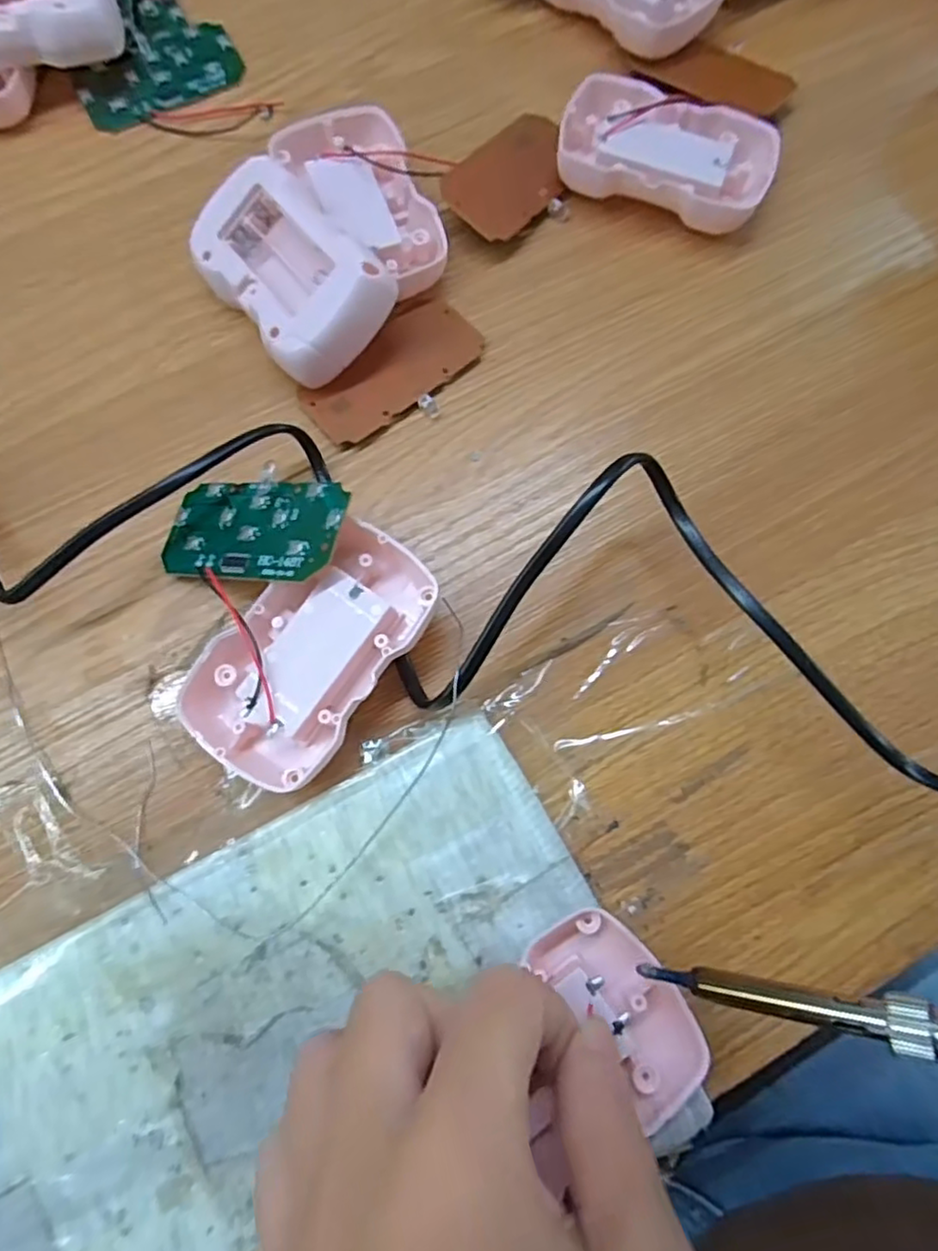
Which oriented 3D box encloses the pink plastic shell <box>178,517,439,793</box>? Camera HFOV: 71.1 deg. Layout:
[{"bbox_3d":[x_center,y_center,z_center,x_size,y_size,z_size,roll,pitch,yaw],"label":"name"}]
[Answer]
[{"bbox_3d":[-0.051,0.007,0.223,0.052,0.021,0.091,35,78,9],"label":"pink plastic shell"}]

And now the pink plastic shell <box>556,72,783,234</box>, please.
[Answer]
[{"bbox_3d":[0.083,-0.199,0.279,0.087,0.018,0.057,24,76,6],"label":"pink plastic shell"}]

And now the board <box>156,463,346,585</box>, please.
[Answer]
[{"bbox_3d":[-0.076,-0.035,0.231,0.072,0.004,0.040,5,69,23],"label":"board"}]

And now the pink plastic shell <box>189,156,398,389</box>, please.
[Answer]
[{"bbox_3d":[-0.069,-0.136,0.252,0.052,0.019,0.082,-44,76,11],"label":"pink plastic shell"}]

